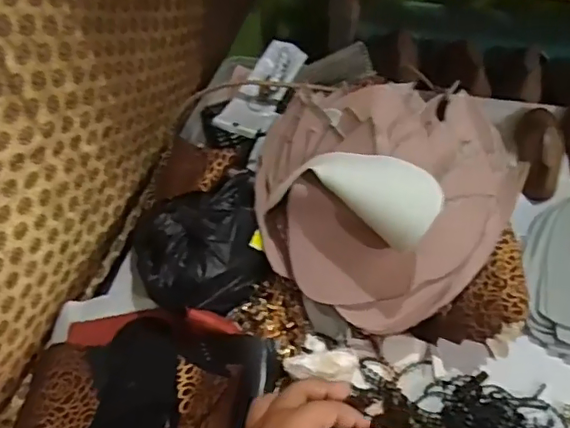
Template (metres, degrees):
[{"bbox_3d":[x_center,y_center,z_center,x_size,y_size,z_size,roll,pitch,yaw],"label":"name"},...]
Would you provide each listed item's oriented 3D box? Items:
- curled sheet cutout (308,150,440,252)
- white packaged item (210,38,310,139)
[{"bbox_3d":[0.079,-0.022,0.453,0.101,0.013,0.061,46,104,10],"label":"curled sheet cutout"},{"bbox_3d":[-0.025,-0.148,0.657,0.060,0.020,0.168,12,53,14],"label":"white packaged item"}]

